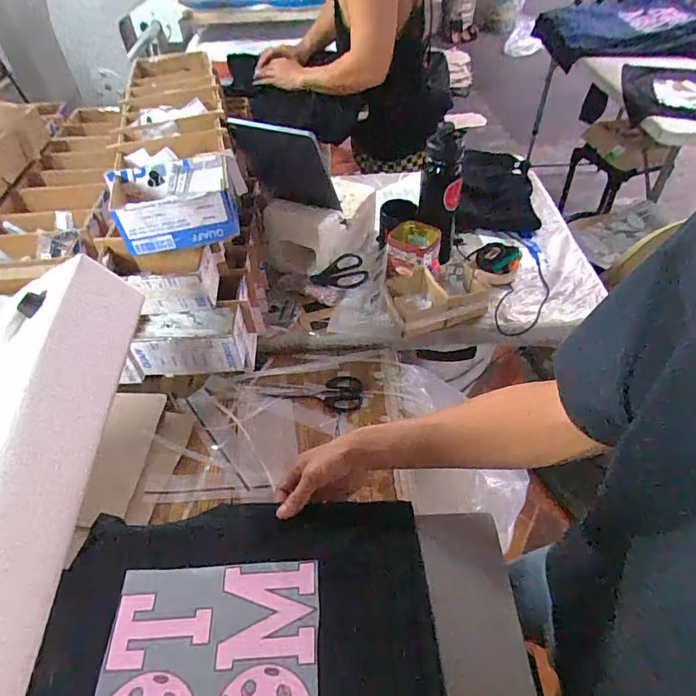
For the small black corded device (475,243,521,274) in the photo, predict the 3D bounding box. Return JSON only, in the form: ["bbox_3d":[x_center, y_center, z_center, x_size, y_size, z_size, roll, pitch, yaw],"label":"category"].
[{"bbox_3d":[0.305,-0.179,0.955,0.084,0.023,0.071,11,73,-3],"label":"small black corded device"}]

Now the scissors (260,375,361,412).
[{"bbox_3d":[-0.060,0.084,0.804,0.171,0.009,0.071,-5,48,-3],"label":"scissors"}]

